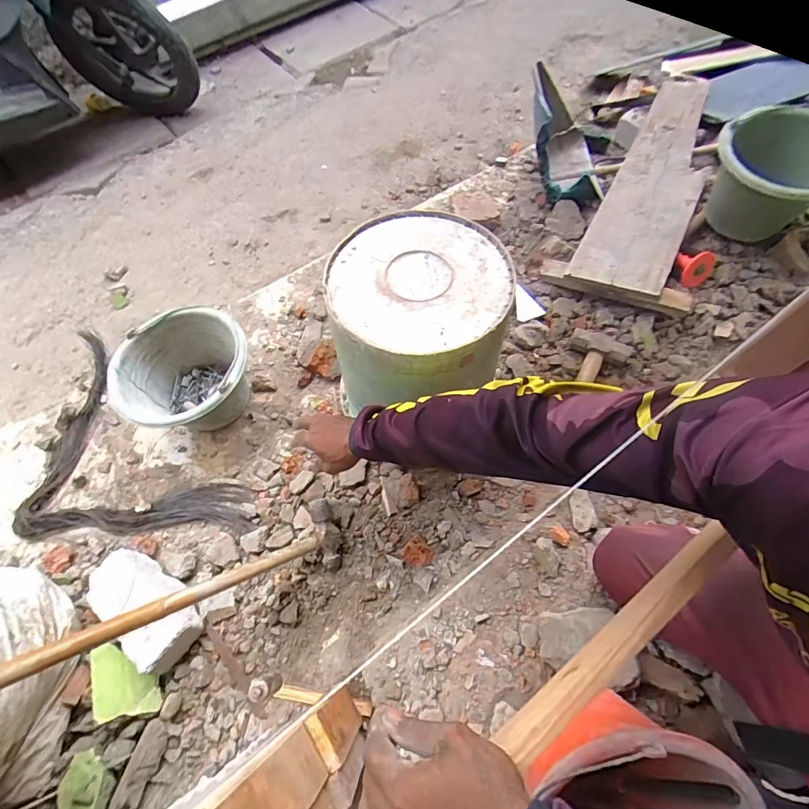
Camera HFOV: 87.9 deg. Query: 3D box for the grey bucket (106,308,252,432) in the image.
[{"bbox_3d":[-0.426,-0.046,0.857,0.247,0.175,0.228,-1,64,1],"label":"grey bucket"}]

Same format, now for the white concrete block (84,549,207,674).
[{"bbox_3d":[-0.438,0.331,0.705,0.205,0.076,0.099,40,71,19],"label":"white concrete block"}]

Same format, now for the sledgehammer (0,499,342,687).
[{"bbox_3d":[-0.318,0.274,0.576,0.569,0.049,0.107,-12,58,-44],"label":"sledgehammer"}]

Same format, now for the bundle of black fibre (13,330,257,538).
[{"bbox_3d":[-0.517,0.040,0.881,0.457,0.032,0.454,-1,64,1],"label":"bundle of black fibre"}]

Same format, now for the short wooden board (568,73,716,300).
[{"bbox_3d":[0.665,-0.612,1.073,0.200,0.034,0.881,23,64,21],"label":"short wooden board"}]

